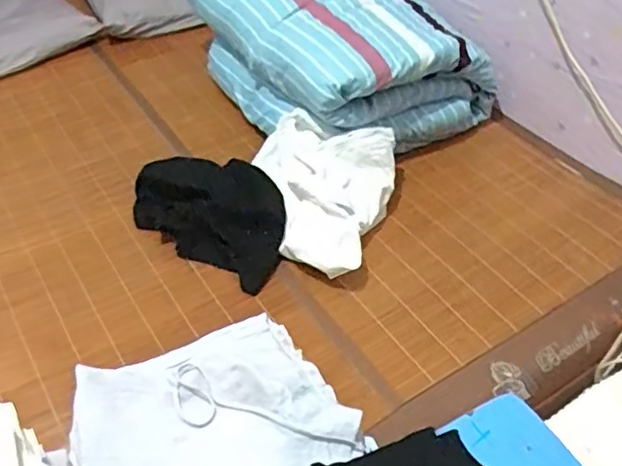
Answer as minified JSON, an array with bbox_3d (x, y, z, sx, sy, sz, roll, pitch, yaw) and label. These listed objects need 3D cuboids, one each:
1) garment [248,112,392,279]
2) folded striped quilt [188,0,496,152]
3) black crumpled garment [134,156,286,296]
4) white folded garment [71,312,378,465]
[{"bbox_3d":[0.022,-0.077,1.260,0.283,0.144,0.358,3,45,1],"label":"garment"},{"bbox_3d":[0.049,-0.450,1.523,0.480,0.295,0.639,-27,52,-26],"label":"folded striped quilt"},{"bbox_3d":[-0.187,-0.050,1.278,0.349,0.059,0.251,25,49,22],"label":"black crumpled garment"},{"bbox_3d":[-0.112,0.224,0.743,0.309,0.046,0.233,-17,48,-18],"label":"white folded garment"}]

